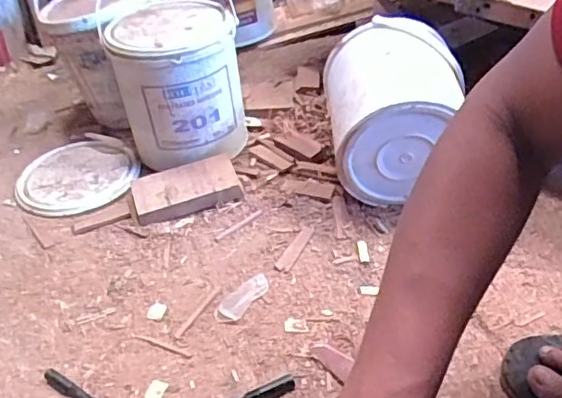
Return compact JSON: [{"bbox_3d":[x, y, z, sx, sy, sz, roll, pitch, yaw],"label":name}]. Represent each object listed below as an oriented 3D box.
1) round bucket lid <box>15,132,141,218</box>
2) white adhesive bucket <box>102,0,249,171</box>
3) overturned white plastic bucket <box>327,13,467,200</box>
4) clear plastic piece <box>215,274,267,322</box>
[{"bbox_3d":[-0.301,-0.038,0.861,0.167,0.020,0.175,-4,38,3],"label":"round bucket lid"},{"bbox_3d":[-0.144,-0.158,0.839,0.168,0.202,0.162,-13,39,-8],"label":"white adhesive bucket"},{"bbox_3d":[0.150,-0.108,0.763,0.169,0.183,0.184,-2,39,1],"label":"overturned white plastic bucket"},{"bbox_3d":[-0.044,0.111,0.660,0.032,0.007,0.079,23,47,32],"label":"clear plastic piece"}]

